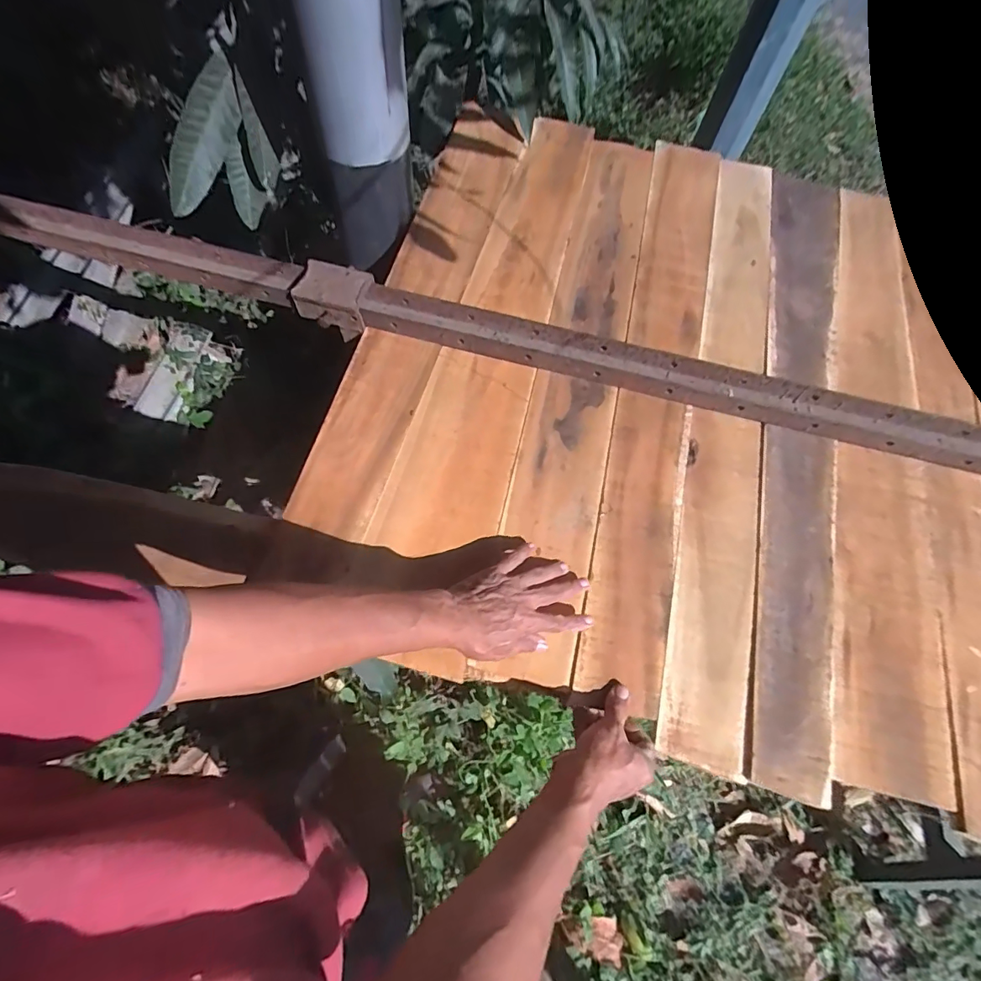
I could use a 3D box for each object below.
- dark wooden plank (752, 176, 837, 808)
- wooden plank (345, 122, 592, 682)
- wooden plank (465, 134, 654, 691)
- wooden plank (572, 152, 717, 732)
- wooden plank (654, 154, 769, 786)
[{"bbox_3d":[0.451,-0.143,0.695,0.105,0.009,1.025,17,66,4],"label":"dark wooden plank"},{"bbox_3d":[0.014,-0.252,0.746,0.156,0.024,1.012,15,67,3],"label":"wooden plank"},{"bbox_3d":[0.145,-0.224,0.739,0.116,0.028,0.999,13,66,2],"label":"wooden plank"},{"bbox_3d":[0.266,-0.213,0.735,0.112,0.017,1.012,15,66,3],"label":"wooden plank"},{"bbox_3d":[0.353,-0.158,0.706,0.100,0.015,1.009,16,66,4],"label":"wooden plank"}]

